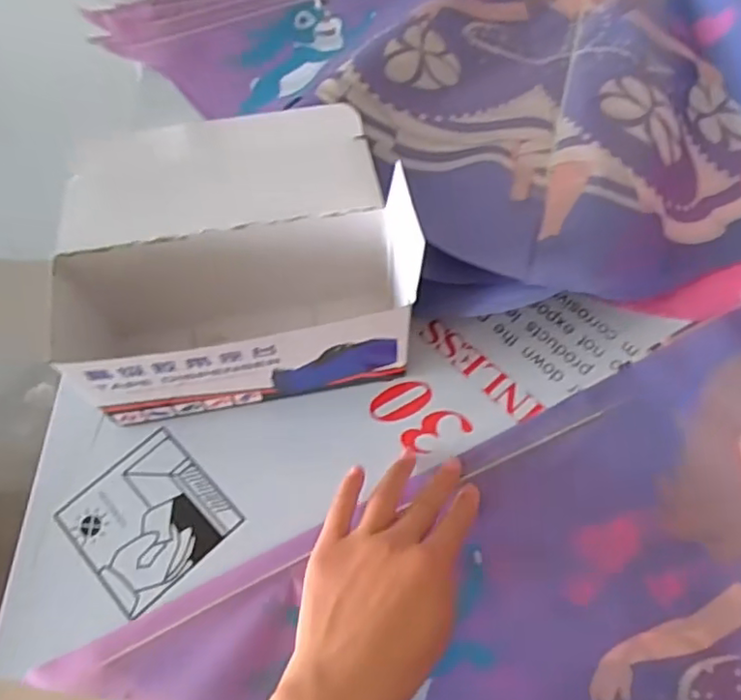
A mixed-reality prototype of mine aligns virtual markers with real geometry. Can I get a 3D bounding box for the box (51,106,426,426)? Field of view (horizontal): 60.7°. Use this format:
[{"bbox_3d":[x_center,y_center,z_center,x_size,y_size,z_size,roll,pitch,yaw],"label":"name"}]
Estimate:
[{"bbox_3d":[-0.097,-0.058,0.443,0.220,0.108,0.177,-12,63,-5],"label":"box"}]

